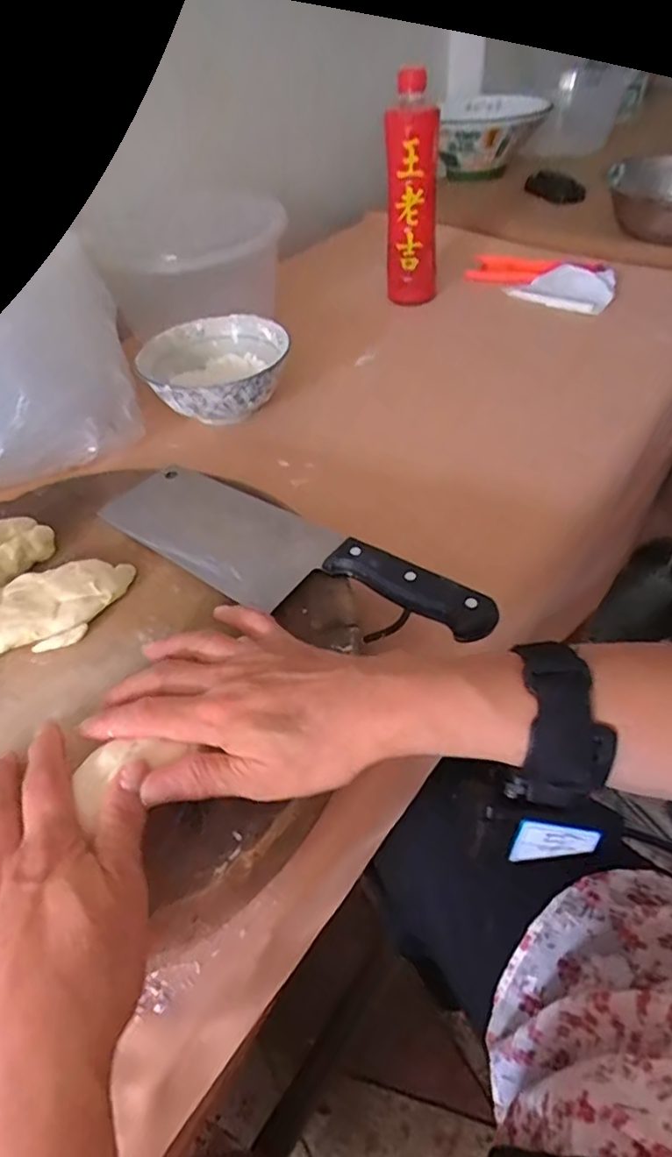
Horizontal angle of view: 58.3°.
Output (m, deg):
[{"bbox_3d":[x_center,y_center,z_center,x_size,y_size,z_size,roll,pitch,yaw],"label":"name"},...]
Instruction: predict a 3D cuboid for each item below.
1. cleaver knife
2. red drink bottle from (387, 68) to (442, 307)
[{"bbox_3d":[-0.043,-0.018,0.399,0.292,0.018,0.081,28,55,29],"label":"cleaver knife"},{"bbox_3d":[0.088,-0.444,0.700,0.060,0.225,0.062,3,46,9],"label":"red drink bottle"}]

